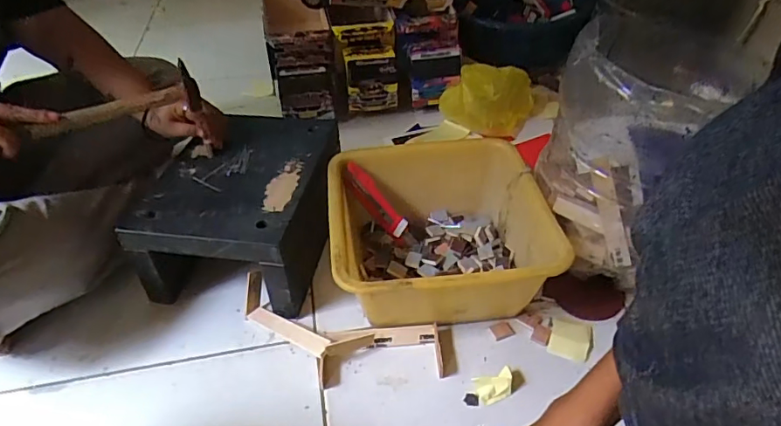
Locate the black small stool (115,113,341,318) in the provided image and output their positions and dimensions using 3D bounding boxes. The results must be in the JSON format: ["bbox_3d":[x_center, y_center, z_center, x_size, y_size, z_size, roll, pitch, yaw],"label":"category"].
[{"bbox_3d":[-0.201,-0.001,0.727,0.230,0.155,0.273,1,40,3],"label":"black small stool"}]

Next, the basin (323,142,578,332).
[{"bbox_3d":[0.061,0.034,0.680,0.270,0.134,0.265,-5,42,-4],"label":"basin"}]

